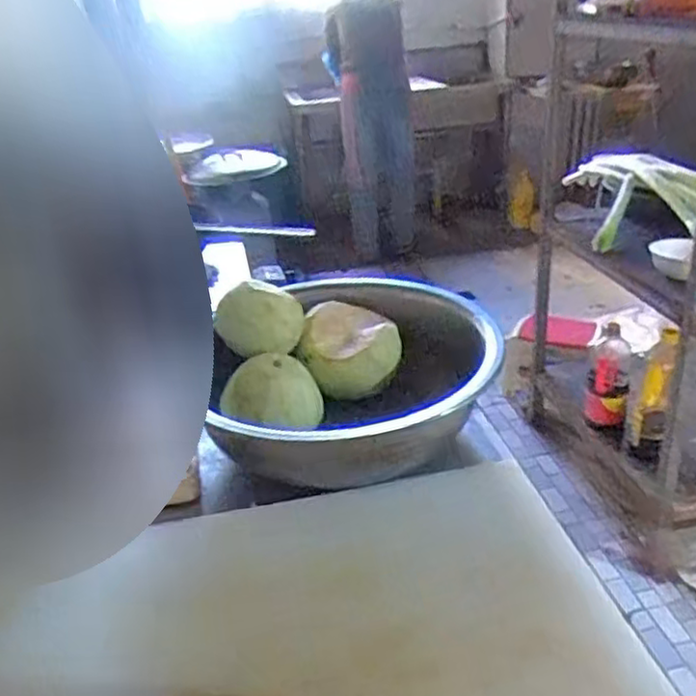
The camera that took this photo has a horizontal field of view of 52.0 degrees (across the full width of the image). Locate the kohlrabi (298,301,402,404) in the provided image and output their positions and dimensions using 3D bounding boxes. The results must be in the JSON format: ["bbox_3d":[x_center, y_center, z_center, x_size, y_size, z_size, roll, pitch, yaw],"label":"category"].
[{"bbox_3d":[-0.001,0.007,0.951,0.134,0.095,0.095,-11,27,-14],"label":"kohlrabi"}]

